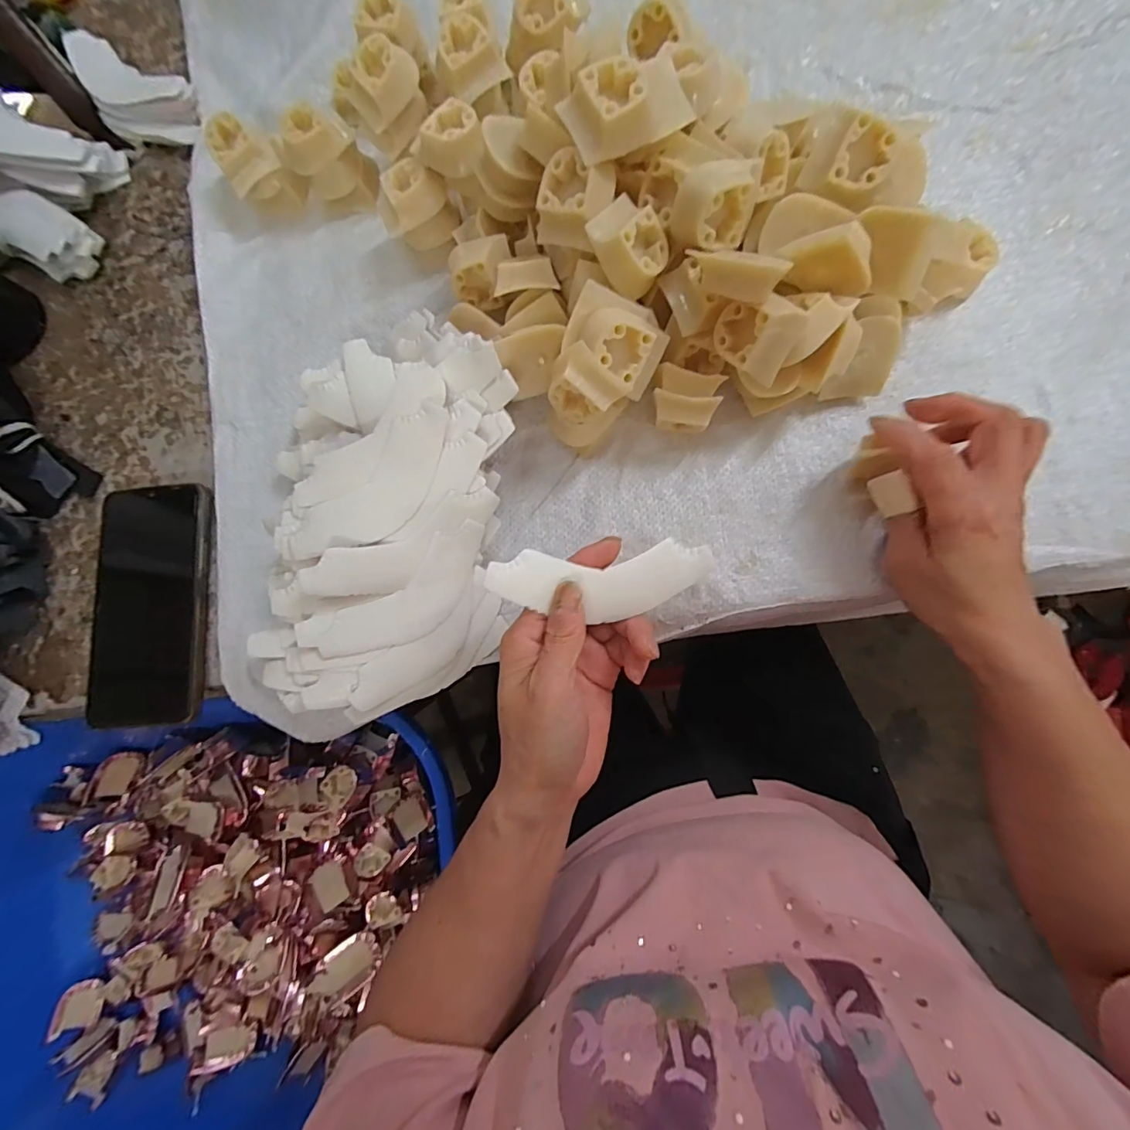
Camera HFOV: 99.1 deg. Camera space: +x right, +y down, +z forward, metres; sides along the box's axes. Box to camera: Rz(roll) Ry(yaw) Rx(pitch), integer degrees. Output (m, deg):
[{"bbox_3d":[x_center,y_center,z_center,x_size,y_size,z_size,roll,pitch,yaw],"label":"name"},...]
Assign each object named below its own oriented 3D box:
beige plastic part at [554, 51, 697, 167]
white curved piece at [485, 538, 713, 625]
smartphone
[{"bbox_3d":[0.032,-0.230,0.240,0.064,0.023,0.034,-25,82,3],"label":"beige plastic part"},{"bbox_3d":[0.019,0.011,0.251,0.114,0.006,0.038,-5,103,-9],"label":"white curved piece"},{"bbox_3d":[-0.284,0.027,0.331,0.081,0.012,0.163,-5,84,5],"label":"smartphone"}]

